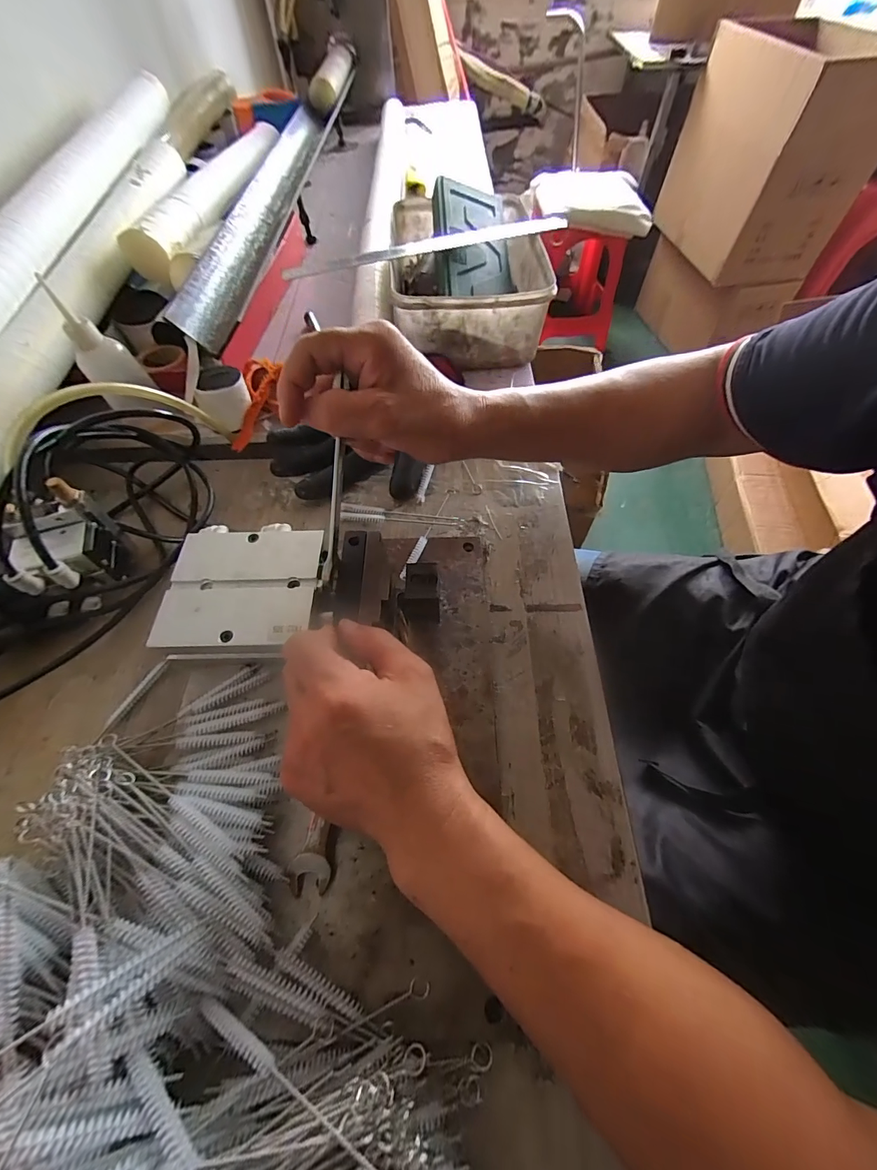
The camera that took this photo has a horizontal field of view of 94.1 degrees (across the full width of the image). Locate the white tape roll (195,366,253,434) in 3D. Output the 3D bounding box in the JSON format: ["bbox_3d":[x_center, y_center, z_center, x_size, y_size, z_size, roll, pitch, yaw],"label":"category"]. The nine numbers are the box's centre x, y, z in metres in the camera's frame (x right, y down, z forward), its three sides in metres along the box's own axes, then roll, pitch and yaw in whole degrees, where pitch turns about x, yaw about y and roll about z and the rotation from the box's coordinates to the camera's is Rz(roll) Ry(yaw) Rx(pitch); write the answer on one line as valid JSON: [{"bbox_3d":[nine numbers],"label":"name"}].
[{"bbox_3d":[-0.212,-0.189,0.408,0.039,0.045,0.049,7,60,6],"label":"white tape roll"}]

